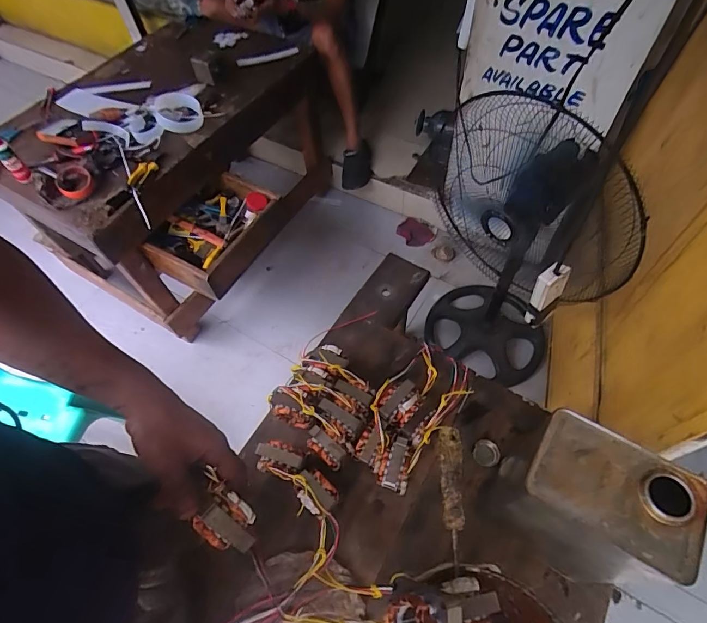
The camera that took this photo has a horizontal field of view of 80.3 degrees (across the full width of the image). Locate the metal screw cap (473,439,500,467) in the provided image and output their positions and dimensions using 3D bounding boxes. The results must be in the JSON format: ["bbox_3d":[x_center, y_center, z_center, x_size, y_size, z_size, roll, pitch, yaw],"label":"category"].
[{"bbox_3d":[0.212,0.223,0.663,0.040,0.011,0.042,-2,58,3],"label":"metal screw cap"}]

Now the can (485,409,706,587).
[{"bbox_3d":[0.267,0.230,0.501,0.154,0.215,0.112,32,65,21],"label":"can"}]

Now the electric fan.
[{"bbox_3d":[0.473,-0.199,1.177,0.405,0.942,0.478,19,61,15],"label":"electric fan"}]

